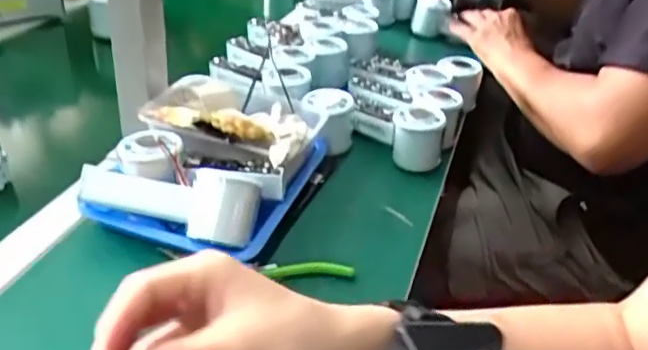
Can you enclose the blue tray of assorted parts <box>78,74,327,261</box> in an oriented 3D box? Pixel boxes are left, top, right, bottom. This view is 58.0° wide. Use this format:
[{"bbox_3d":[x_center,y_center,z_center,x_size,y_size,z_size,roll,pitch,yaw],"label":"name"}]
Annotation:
[{"bbox_3d":[-0.106,-0.014,0.569,0.171,0.084,0.212,14,35,12],"label":"blue tray of assorted parts"}]

